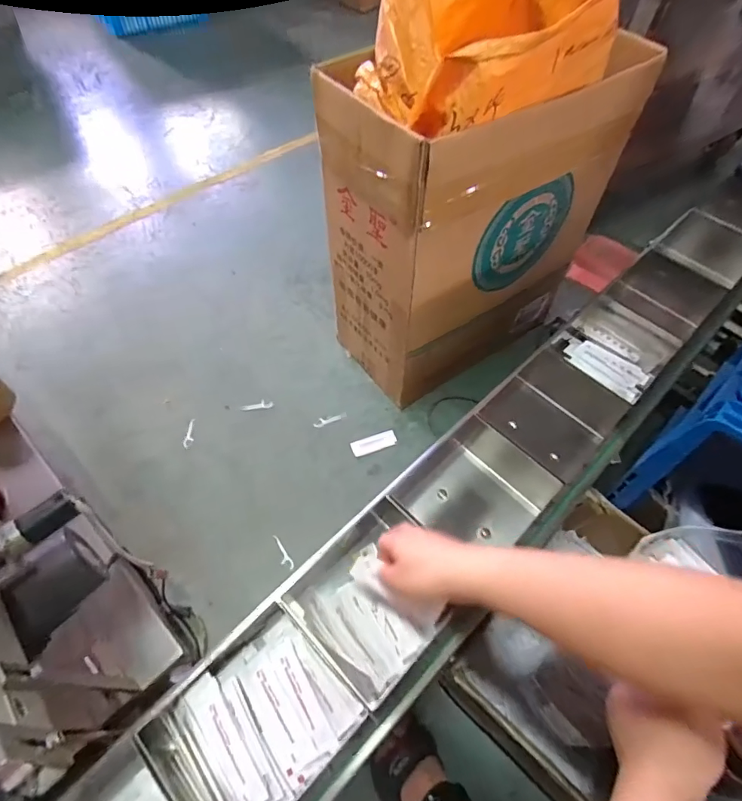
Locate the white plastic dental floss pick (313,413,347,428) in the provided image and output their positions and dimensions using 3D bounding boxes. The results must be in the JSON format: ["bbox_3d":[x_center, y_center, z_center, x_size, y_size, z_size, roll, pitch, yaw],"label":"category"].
[{"bbox_3d":[-0.088,0.040,0.998,0.072,0.005,0.021,-22,59,-15],"label":"white plastic dental floss pick"}]

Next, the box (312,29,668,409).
[{"bbox_3d":[0.187,-0.329,0.901,0.482,0.541,0.266,-29,61,-19],"label":"box"}]

